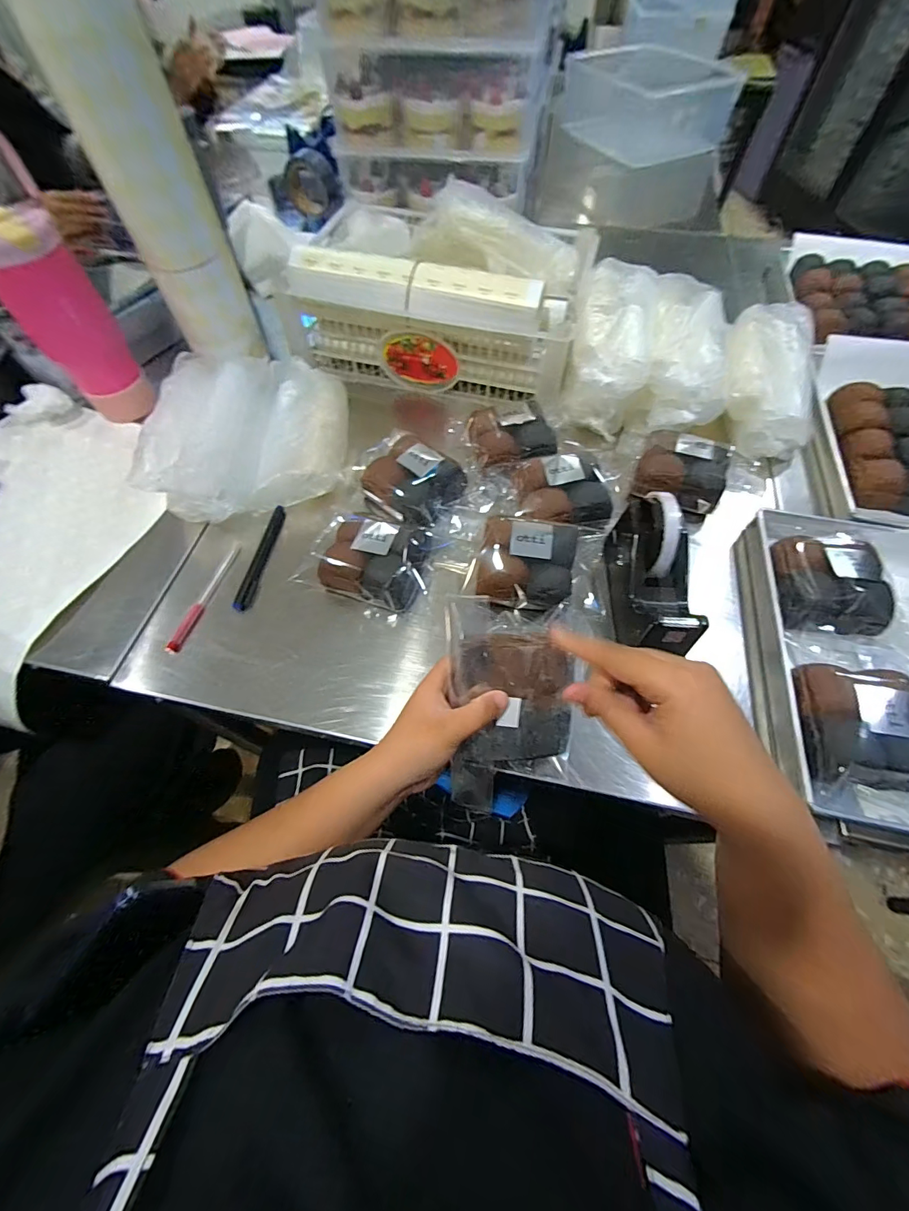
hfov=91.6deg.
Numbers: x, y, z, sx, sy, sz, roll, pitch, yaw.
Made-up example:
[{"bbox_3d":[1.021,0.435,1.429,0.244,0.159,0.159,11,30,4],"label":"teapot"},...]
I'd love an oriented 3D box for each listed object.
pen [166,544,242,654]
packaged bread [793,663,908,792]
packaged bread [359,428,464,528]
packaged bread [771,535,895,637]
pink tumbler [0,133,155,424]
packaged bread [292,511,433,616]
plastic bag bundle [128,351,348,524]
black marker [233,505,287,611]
[{"bbox_3d":[-0.265,-0.013,0.474,0.014,0.006,0.140,12,62,7],"label":"pen"},{"bbox_3d":[0.354,0.104,0.386,0.104,0.050,0.108,9,62,5],"label":"packaged bread"},{"bbox_3d":[-0.055,-0.151,0.536,0.124,0.064,0.113,29,65,15],"label":"packaged bread"},{"bbox_3d":[0.376,-0.022,0.453,0.102,0.048,0.114,11,62,6],"label":"packaged bread"},{"bbox_3d":[-0.468,-0.368,0.507,0.092,0.268,0.100,-32,66,-16],"label":"pink tumbler"},{"bbox_3d":[-0.086,-0.048,0.473,0.116,0.055,0.091,17,63,9],"label":"packaged bread"},{"bbox_3d":[-0.256,-0.237,0.563,0.227,0.081,0.260,-9,62,-4],"label":"plastic bag bundle"},{"bbox_3d":[-0.220,-0.056,0.502,0.010,0.010,0.139,6,62,4],"label":"black marker"}]

